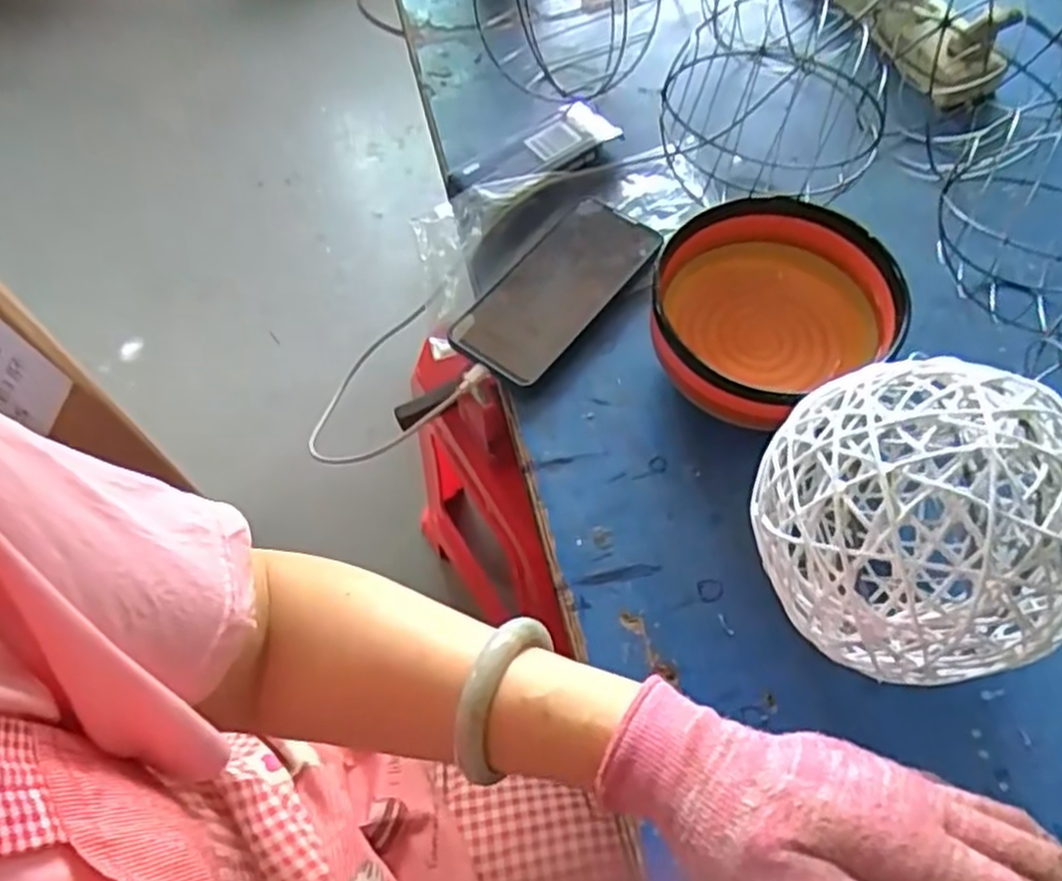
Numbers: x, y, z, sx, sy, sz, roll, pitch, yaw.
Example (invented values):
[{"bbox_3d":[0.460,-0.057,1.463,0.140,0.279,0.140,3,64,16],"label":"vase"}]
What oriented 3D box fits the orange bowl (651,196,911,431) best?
[{"bbox_3d":[0.149,-0.077,0.512,0.158,0.074,0.144,-34,66,-17],"label":"orange bowl"}]

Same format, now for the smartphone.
[{"bbox_3d":[0.018,-0.109,0.562,0.075,0.015,0.163,36,67,18],"label":"smartphone"}]

